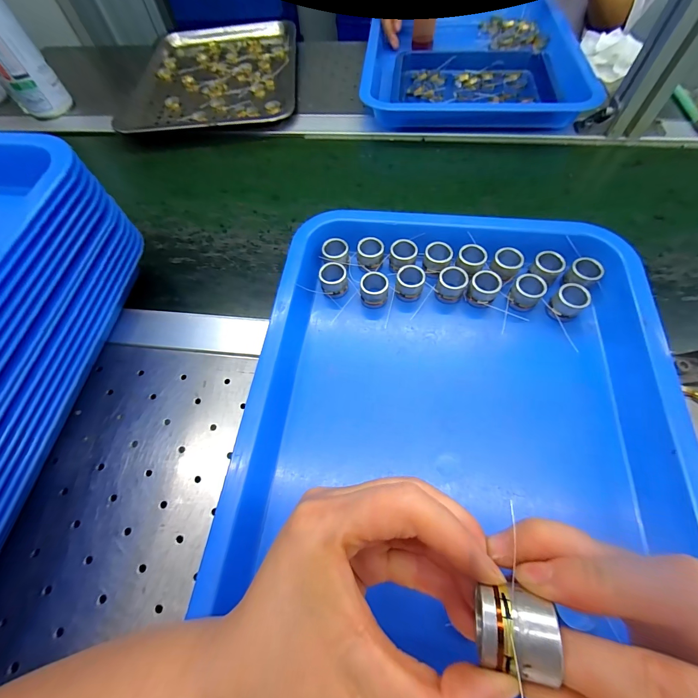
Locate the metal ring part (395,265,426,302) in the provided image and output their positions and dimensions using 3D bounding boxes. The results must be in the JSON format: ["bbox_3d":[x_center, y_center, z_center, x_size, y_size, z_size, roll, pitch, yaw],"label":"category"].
[{"bbox_3d":[0.056,-0.060,0.301,0.024,0.023,0.023,5,62,6],"label":"metal ring part"}]

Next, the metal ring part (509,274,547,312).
[{"bbox_3d":[0.155,-0.049,0.288,0.024,0.024,0.021,33,68,19],"label":"metal ring part"}]

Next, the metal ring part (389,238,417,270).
[{"bbox_3d":[0.051,-0.089,0.311,0.024,0.014,0.027,5,62,7],"label":"metal ring part"}]

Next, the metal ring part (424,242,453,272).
[{"bbox_3d":[0.083,-0.086,0.306,0.024,0.014,0.023,-2,61,3],"label":"metal ring part"}]

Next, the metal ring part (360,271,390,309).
[{"bbox_3d":[0.023,-0.053,0.299,0.024,0.025,0.023,1,61,4],"label":"metal ring part"}]

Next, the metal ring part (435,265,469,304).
[{"bbox_3d":[0.093,-0.057,0.298,0.025,0.027,0.020,14,63,11],"label":"metal ring part"}]

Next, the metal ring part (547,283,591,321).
[{"bbox_3d":[0.187,-0.038,0.282,0.023,0.021,0.029,38,70,21],"label":"metal ring part"}]

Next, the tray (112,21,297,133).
[{"bbox_3d":[-0.213,-0.438,0.532,0.259,0.026,0.329,-4,61,1],"label":"tray"}]

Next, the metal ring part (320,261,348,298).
[{"bbox_3d":[-0.014,-0.063,0.306,0.024,0.025,0.024,-2,61,3],"label":"metal ring part"}]

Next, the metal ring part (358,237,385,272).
[{"bbox_3d":[0.021,-0.090,0.314,0.024,0.017,0.027,0,61,4],"label":"metal ring part"}]

